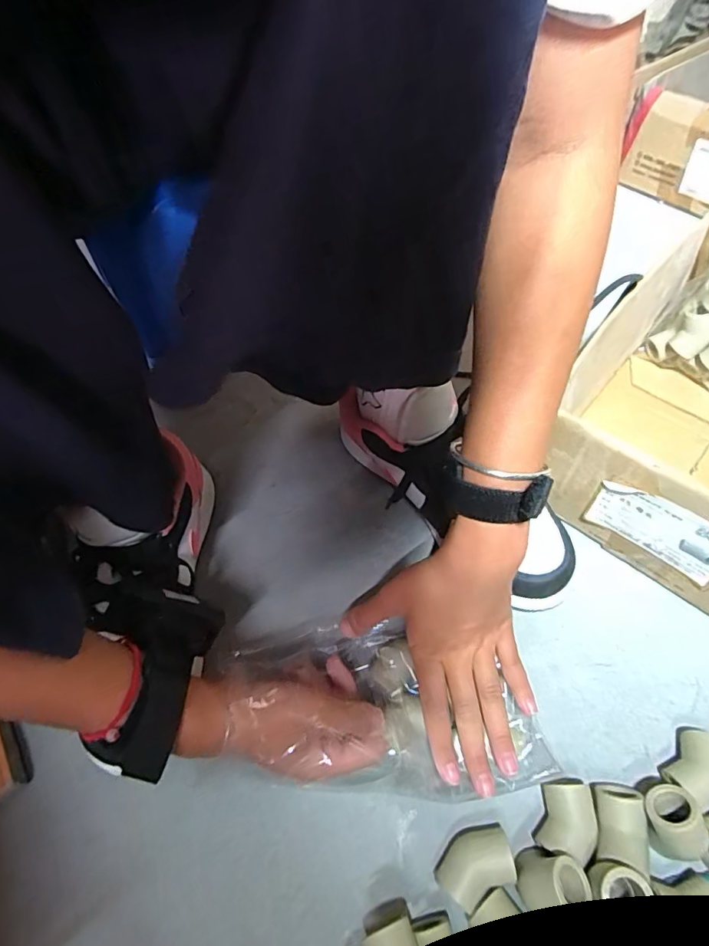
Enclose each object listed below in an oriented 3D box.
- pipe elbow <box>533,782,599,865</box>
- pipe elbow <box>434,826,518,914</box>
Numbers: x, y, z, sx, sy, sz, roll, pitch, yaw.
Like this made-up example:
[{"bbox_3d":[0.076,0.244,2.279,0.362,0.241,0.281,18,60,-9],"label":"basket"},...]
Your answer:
[{"bbox_3d":[0.134,0.217,0.306,0.031,0.028,0.042,21,62,17],"label":"pipe elbow"},{"bbox_3d":[0.073,0.239,0.297,0.046,0.029,0.029,-25,59,-11],"label":"pipe elbow"}]

